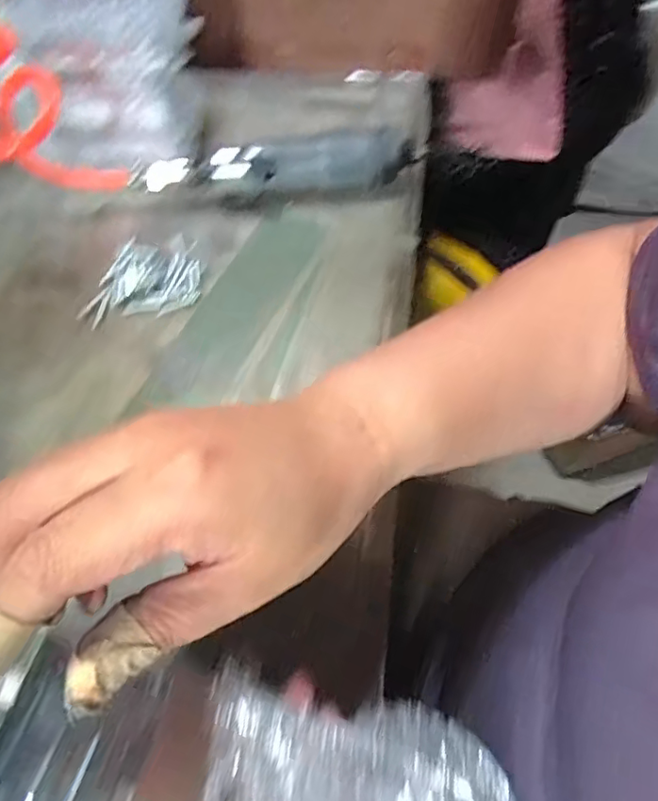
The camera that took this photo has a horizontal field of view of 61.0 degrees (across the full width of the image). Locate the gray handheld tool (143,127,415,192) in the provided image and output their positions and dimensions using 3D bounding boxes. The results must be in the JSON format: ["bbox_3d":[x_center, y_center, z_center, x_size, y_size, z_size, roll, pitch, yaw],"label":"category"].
[{"bbox_3d":[-0.035,-0.170,0.415,0.195,0.043,0.028,-7,58,-5],"label":"gray handheld tool"}]

